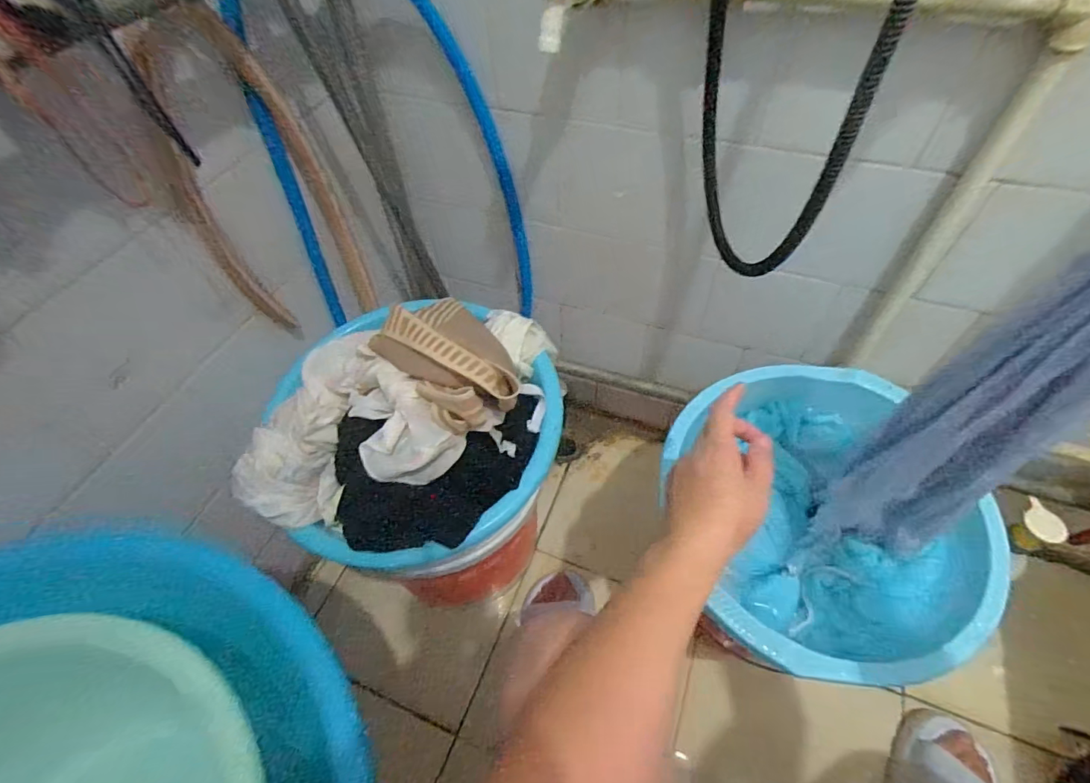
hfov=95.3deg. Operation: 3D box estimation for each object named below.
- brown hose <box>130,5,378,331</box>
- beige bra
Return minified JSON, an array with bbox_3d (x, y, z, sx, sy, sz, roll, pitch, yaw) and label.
[{"bbox_3d":[-0.318,-0.215,0.572,0.159,0.357,0.071,-33,59,-19],"label":"brown hose"},{"bbox_3d":[-0.088,-0.036,0.515,0.122,0.091,0.170,-36,60,-20],"label":"beige bra"}]

